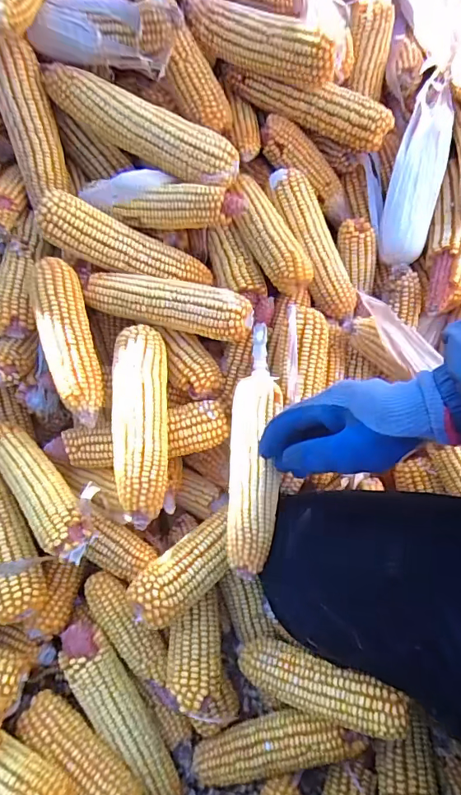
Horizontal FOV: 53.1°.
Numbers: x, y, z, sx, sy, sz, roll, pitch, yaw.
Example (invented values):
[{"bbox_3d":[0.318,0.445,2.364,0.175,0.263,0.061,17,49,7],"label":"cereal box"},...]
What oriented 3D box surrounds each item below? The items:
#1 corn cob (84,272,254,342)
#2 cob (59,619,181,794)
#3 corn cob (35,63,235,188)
[{"bbox_3d":[-0.068,-0.109,0.519,0.185,0.041,0.054,12,58,6],"label":"corn cob"},{"bbox_3d":[-0.107,0.318,0.457,0.051,0.046,0.201,-32,84,-20],"label":"cob"},{"bbox_3d":[-0.103,-0.308,0.524,0.231,0.047,0.040,24,59,-4],"label":"corn cob"}]

